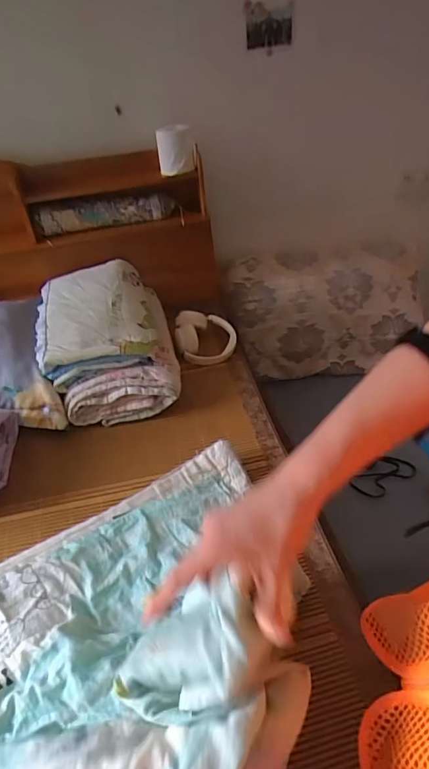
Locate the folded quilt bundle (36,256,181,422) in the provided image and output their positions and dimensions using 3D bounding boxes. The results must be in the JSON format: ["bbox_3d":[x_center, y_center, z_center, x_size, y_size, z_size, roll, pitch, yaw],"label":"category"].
[{"bbox_3d":[-0.275,-0.125,1.169,0.318,0.192,0.430,-12,41,-9],"label":"folded quilt bundle"}]

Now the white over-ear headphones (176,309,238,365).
[{"bbox_3d":[-0.023,-0.129,1.251,0.163,0.081,0.159,-7,40,-3],"label":"white over-ear headphones"}]

